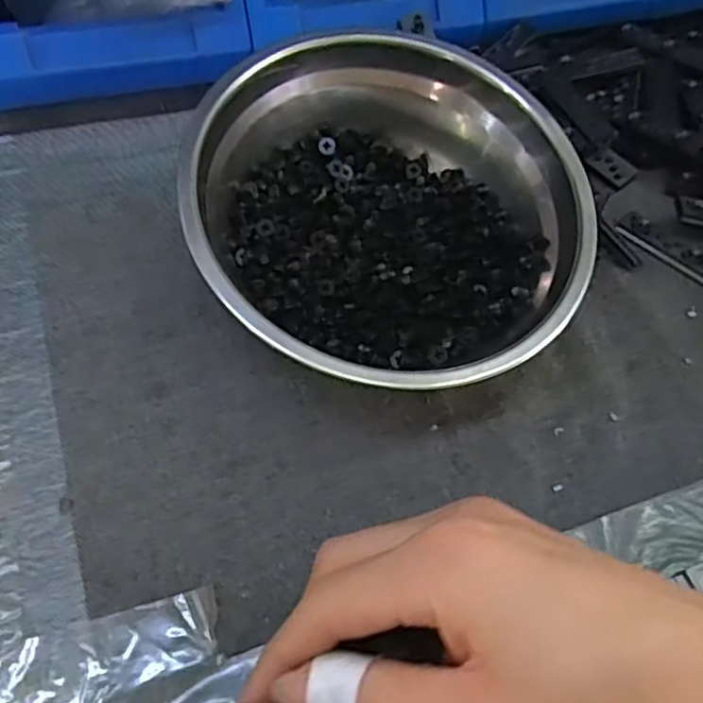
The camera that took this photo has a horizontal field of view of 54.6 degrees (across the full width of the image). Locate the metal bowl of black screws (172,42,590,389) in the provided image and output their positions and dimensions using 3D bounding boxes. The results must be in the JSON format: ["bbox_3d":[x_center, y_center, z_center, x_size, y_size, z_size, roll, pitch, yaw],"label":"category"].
[{"bbox_3d":[0.018,-0.058,0.338,0.184,0.082,0.176,2,59,-4],"label":"metal bowl of black screws"}]

